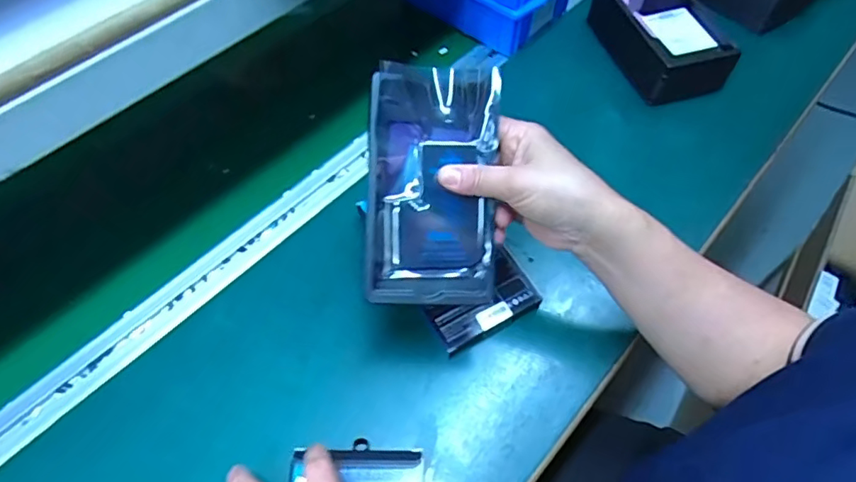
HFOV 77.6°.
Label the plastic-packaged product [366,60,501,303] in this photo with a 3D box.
[{"bbox_3d":[0.004,-0.040,0.380,0.091,0.014,0.163,1,92,-10],"label":"plastic-packaged product"}]

